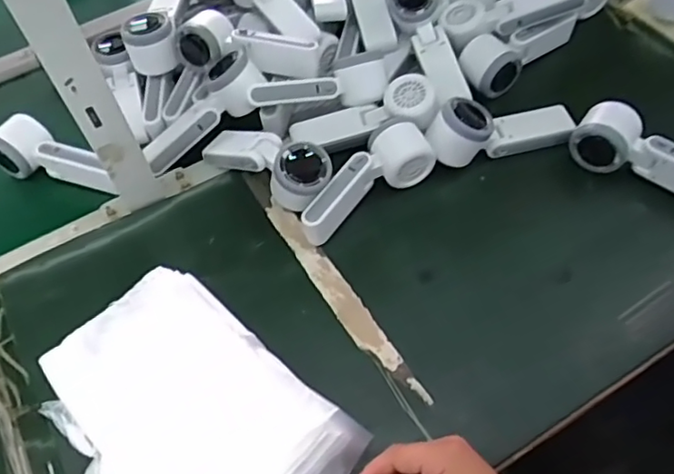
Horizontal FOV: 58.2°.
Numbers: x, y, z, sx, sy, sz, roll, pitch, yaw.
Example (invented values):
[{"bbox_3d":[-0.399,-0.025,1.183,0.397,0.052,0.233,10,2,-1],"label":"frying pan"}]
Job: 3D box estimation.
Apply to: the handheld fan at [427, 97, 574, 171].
[{"bbox_3d":[0.178,-0.117,0.642,0.161,0.062,0.054,-8,55,-1],"label":"handheld fan"}]

